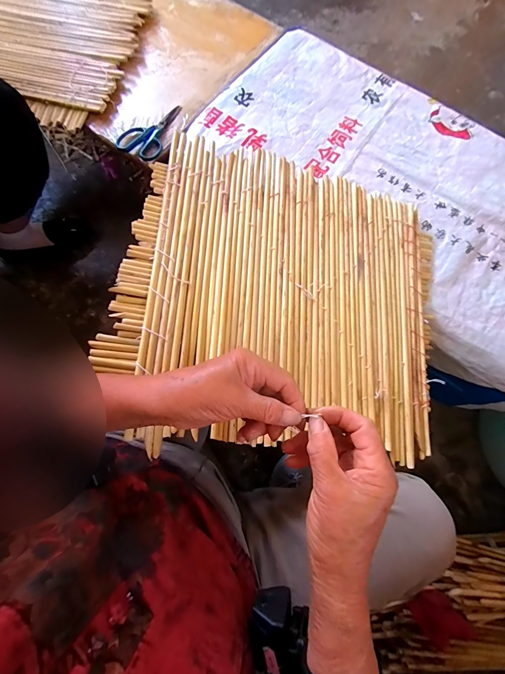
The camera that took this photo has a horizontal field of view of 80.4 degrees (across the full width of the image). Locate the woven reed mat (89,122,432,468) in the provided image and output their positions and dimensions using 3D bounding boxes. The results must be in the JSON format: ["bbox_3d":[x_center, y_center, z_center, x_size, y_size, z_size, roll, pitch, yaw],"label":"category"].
[{"bbox_3d":[0.063,-0.067,0.438,0.467,0.015,0.439,13,72,-12],"label":"woven reed mat"}]

